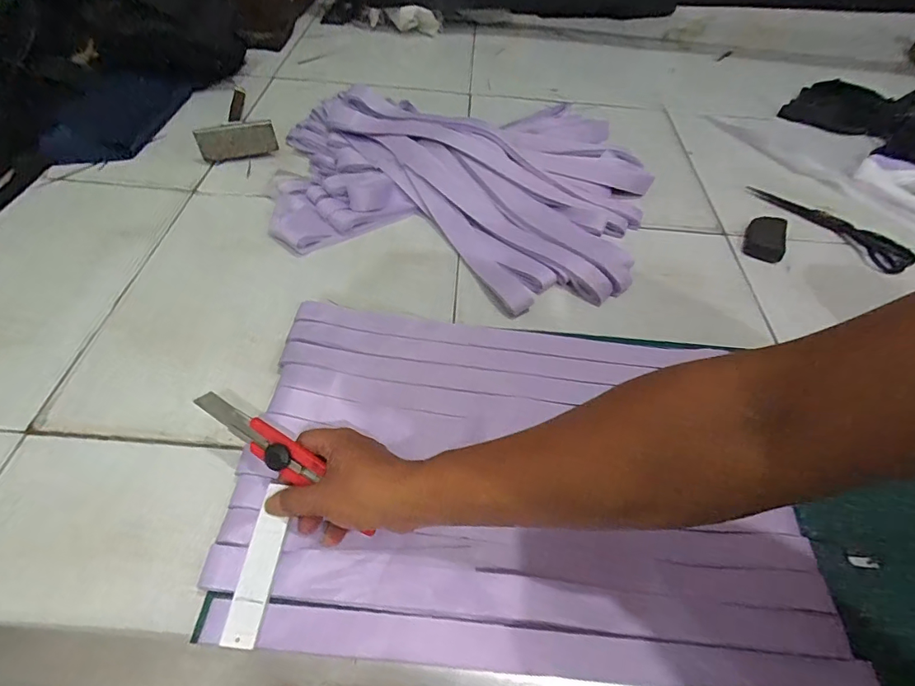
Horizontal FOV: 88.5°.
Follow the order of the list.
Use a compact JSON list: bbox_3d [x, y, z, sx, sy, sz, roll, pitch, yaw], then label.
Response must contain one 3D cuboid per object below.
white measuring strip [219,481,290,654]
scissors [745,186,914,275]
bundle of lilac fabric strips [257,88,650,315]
[{"bbox_3d":[-0.153,0.170,0.368,0.024,0.005,0.114,11,59,-8],"label":"white measuring strip"},{"bbox_3d":[0.571,-0.181,0.728,0.243,0.010,0.071,33,56,19],"label":"scissors"},{"bbox_3d":[0.009,-0.274,0.716,0.555,0.076,0.455,16,52,7],"label":"bundle of lilac fabric strips"}]

